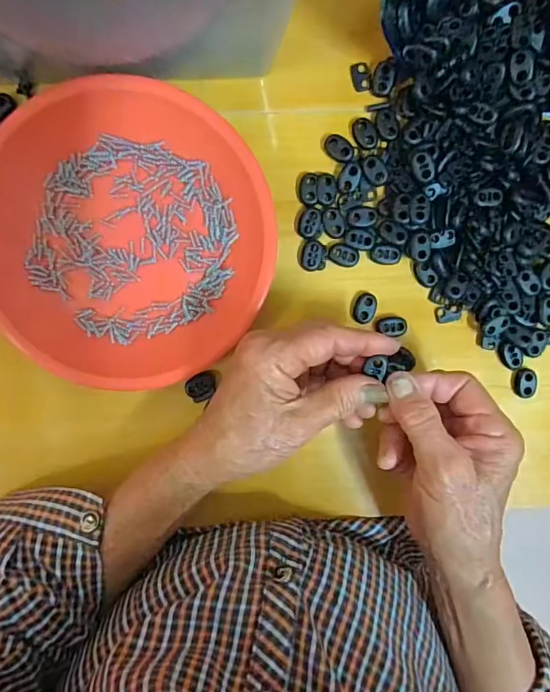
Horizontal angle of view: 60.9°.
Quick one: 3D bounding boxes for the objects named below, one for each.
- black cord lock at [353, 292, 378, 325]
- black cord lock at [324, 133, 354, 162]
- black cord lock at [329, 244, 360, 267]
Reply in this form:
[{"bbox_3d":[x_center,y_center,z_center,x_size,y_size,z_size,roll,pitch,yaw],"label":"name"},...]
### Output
[{"bbox_3d":[0.065,-0.027,0.336,0.015,0.005,0.022,12,95,-4],"label":"black cord lock"},{"bbox_3d":[0.044,-0.136,0.321,0.021,0.005,0.014,42,92,-6],"label":"black cord lock"},{"bbox_3d":[0.049,-0.064,0.331,0.022,0.004,0.013,25,94,-5],"label":"black cord lock"}]

